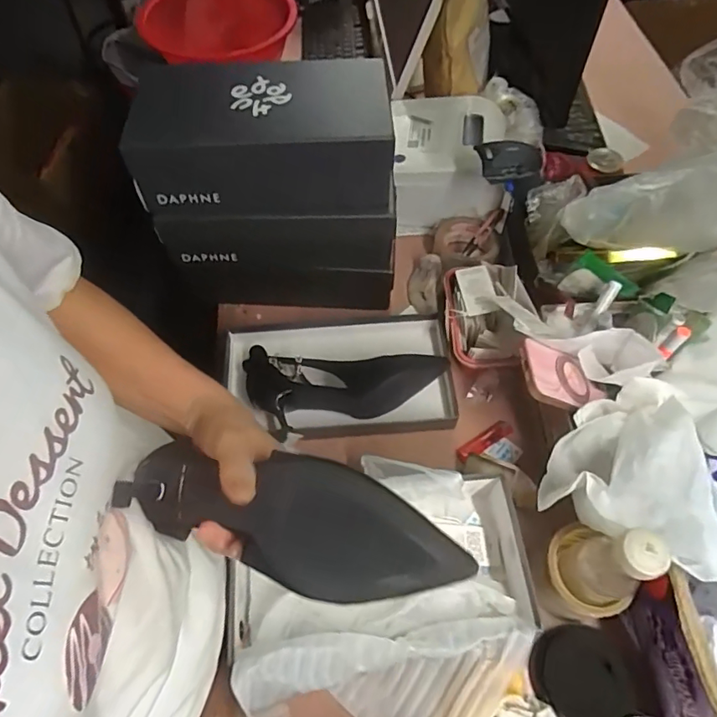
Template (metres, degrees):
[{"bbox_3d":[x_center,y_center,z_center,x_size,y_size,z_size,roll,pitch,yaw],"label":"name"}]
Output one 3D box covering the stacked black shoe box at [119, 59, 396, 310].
[{"bbox_3d":[-0.103,-0.221,0.699,0.293,0.267,0.160,0,59,1],"label":"stacked black shoe box"}]

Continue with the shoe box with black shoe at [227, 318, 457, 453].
[{"bbox_3d":[-0.021,0.025,0.712,0.284,0.088,0.167,-3,59,-1],"label":"shoe box with black shoe"}]

